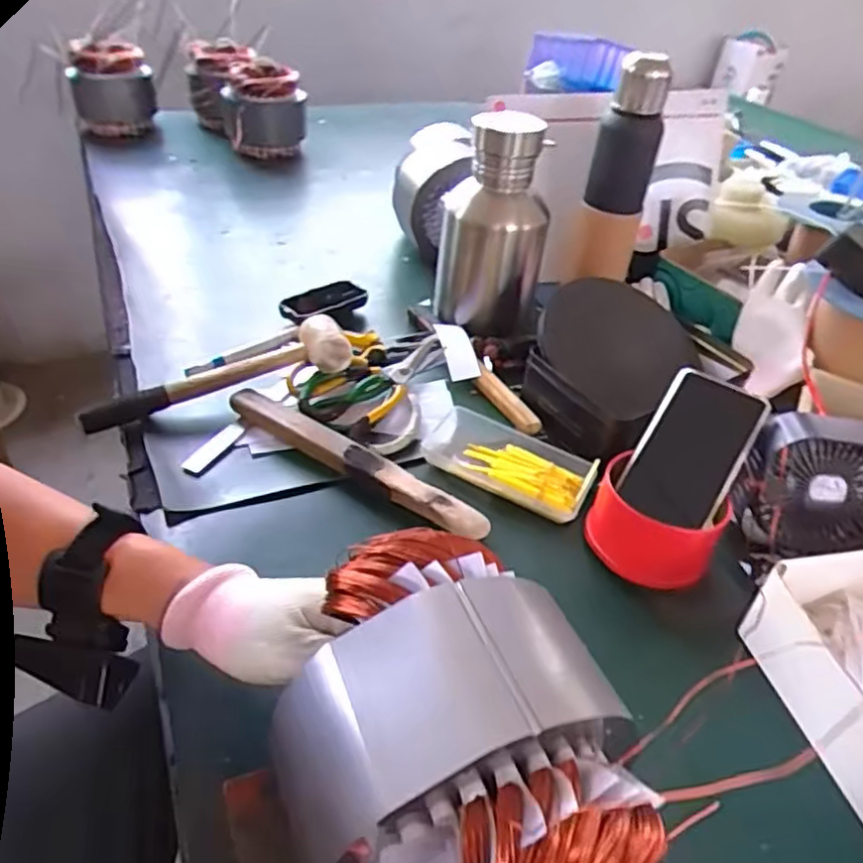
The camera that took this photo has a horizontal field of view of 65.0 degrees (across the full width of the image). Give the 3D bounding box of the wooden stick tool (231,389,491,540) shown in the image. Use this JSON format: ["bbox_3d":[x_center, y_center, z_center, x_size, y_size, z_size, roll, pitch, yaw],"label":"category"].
[{"bbox_3d":[-0.070,0.024,0.601,0.269,0.020,0.028,25,43,23],"label":"wooden stick tool"}]

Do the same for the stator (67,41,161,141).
[{"bbox_3d":[-0.603,-0.657,1.280,0.146,0.140,0.112,-10,41,-18],"label":"stator"}]

